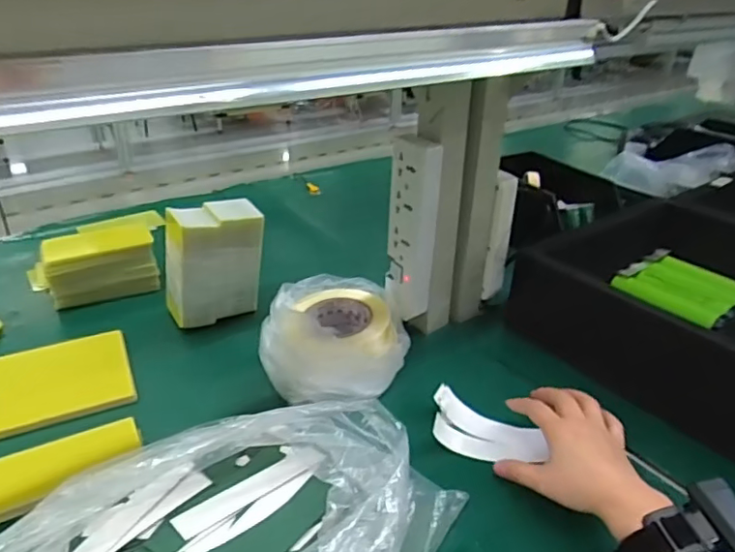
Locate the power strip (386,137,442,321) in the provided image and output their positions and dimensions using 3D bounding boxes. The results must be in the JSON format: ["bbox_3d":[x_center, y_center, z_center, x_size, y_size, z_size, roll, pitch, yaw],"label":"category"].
[{"bbox_3d":[0.051,-0.055,0.685,0.028,0.214,0.054,-22,37,-34],"label":"power strip"}]

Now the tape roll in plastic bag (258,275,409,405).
[{"bbox_3d":[-0.038,0.077,0.687,0.162,0.086,0.176,8,31,11],"label":"tape roll in plastic bag"}]

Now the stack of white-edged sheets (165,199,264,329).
[{"bbox_3d":[-0.205,-0.014,0.769,0.126,0.150,0.061,-14,34,-25],"label":"stack of white-edged sheets"}]

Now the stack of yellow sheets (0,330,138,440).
[{"bbox_3d":[-0.349,0.117,0.660,0.144,0.012,0.134,-13,33,-24],"label":"stack of yellow sheets"}]

